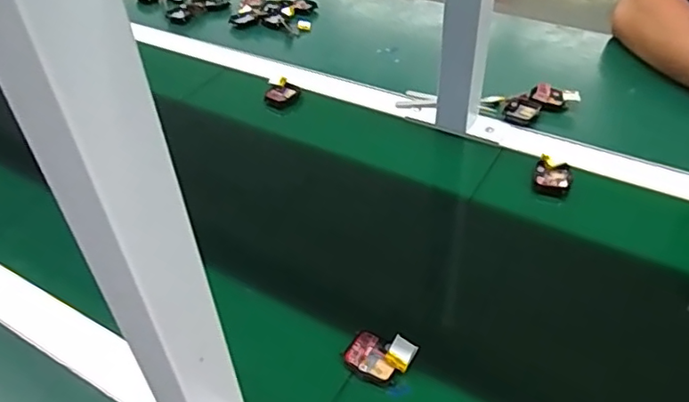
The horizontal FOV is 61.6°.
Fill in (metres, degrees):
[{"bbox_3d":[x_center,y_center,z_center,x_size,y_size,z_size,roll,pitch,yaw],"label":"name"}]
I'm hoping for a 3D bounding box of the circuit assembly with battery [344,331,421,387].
[{"bbox_3d":[0.027,0.121,0.449,0.051,0.025,0.034,15,45,19],"label":"circuit assembly with battery"}]

